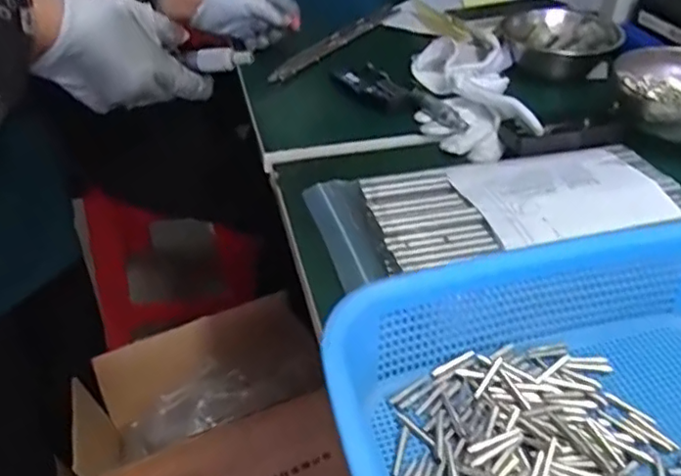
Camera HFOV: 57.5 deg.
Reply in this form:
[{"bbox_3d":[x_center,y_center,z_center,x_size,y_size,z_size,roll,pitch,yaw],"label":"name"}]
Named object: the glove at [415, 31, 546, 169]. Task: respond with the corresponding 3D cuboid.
[{"bbox_3d":[0.129,-0.154,0.632,0.107,0.040,0.224,-2,41,-3],"label":"glove"}]

